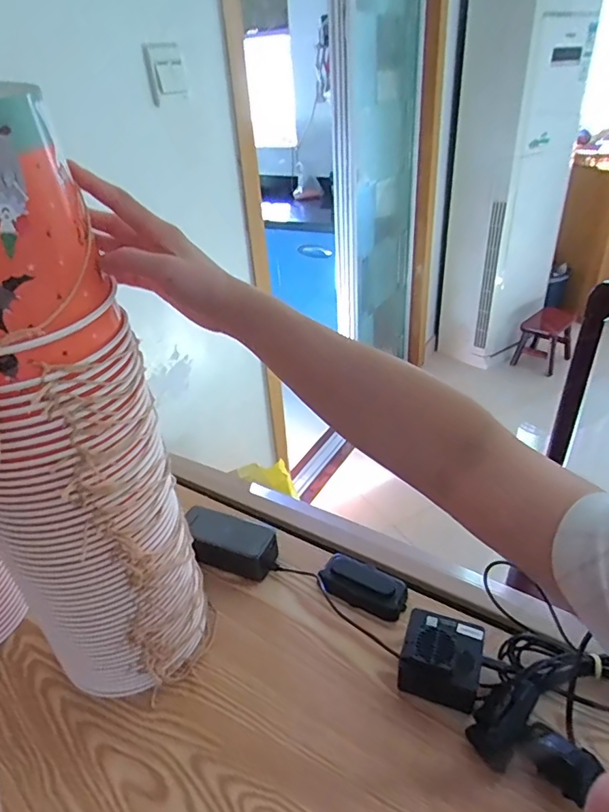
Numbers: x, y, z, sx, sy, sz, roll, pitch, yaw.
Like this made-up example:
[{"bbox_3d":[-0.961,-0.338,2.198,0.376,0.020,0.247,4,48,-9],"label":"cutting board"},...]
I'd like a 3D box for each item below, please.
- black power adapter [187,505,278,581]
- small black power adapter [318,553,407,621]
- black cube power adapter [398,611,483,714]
[{"bbox_3d":[-0.098,0.183,0.671,0.135,0.057,0.055,11,35,22],"label":"black power adapter"},{"bbox_3d":[0.072,0.217,0.620,0.102,0.028,0.048,12,36,25],"label":"small black power adapter"},{"bbox_3d":[0.142,0.260,0.524,0.079,0.058,0.075,10,35,22],"label":"black cube power adapter"}]

